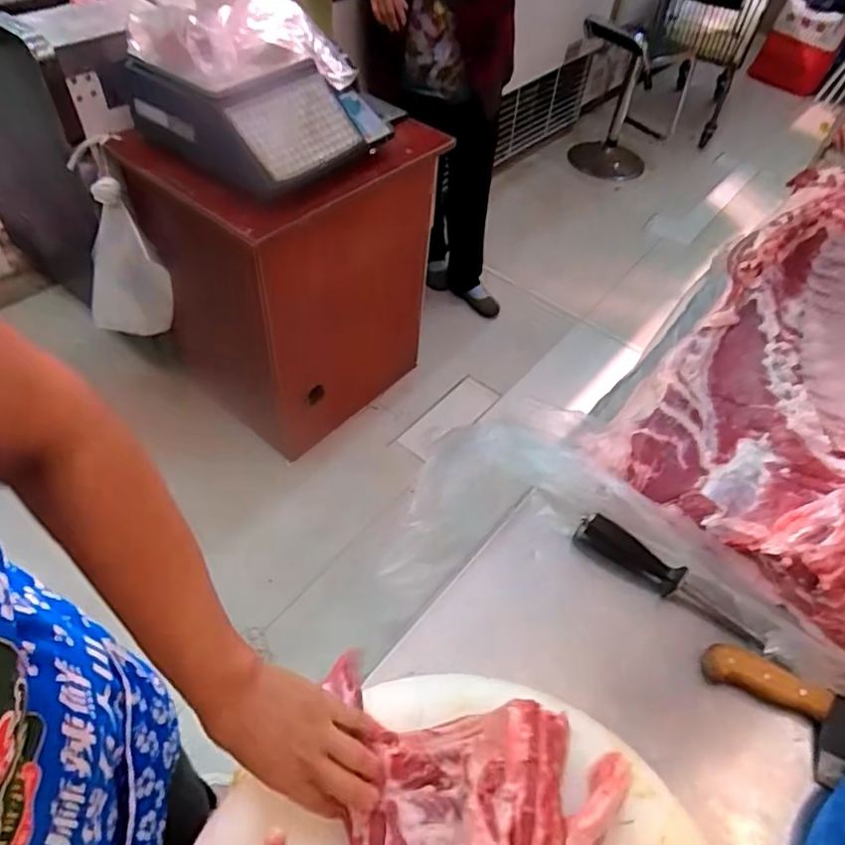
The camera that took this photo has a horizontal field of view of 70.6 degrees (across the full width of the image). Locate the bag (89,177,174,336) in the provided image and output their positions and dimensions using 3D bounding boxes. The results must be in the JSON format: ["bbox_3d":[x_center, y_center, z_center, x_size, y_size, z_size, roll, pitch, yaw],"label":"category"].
[{"bbox_3d":[-0.762,-0.388,1.511,0.246,0.430,0.097,29,53,18],"label":"bag"}]

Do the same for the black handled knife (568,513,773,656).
[{"bbox_3d":[0.293,0.186,0.712,0.231,0.043,0.030,32,54,20],"label":"black handled knife"}]

